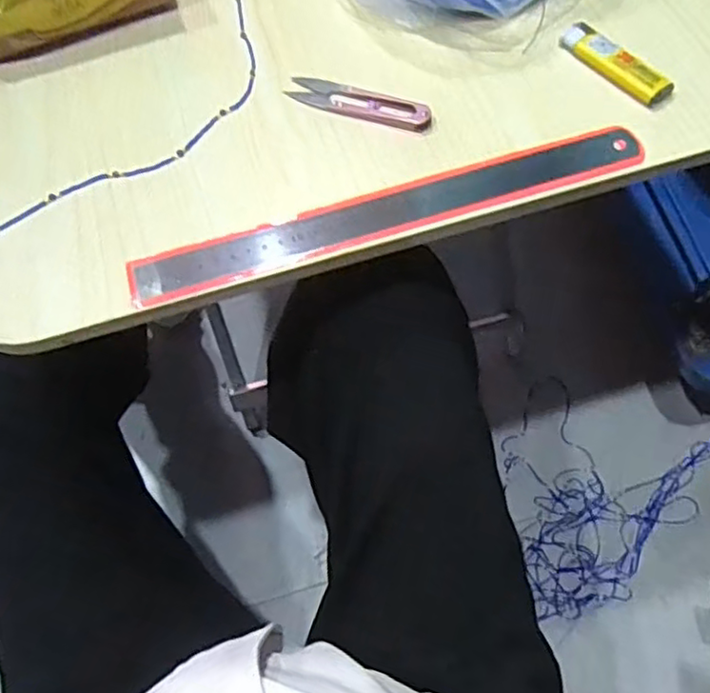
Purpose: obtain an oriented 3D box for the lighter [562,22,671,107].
[{"bbox_3d":[0.174,-0.191,0.444,0.023,0.011,0.083,-37,68,-14],"label":"lighter"}]

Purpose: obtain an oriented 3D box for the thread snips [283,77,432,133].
[{"bbox_3d":[0.003,-0.165,0.444,0.099,0.009,0.022,21,67,12],"label":"thread snips"}]

